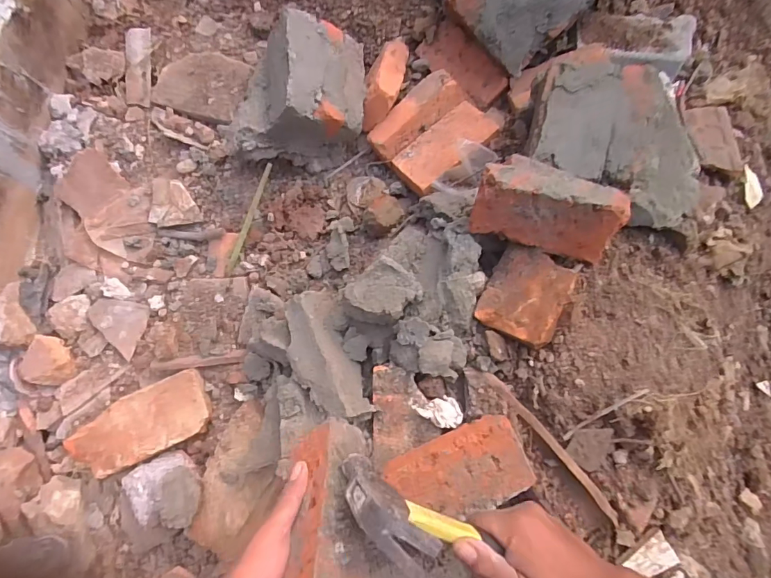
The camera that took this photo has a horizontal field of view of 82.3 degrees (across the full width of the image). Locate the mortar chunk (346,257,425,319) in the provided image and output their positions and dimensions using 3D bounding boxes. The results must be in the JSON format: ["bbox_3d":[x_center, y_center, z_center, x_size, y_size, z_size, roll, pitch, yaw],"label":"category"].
[{"bbox_3d":[-0.002,0.005,0.532,0.072,0.042,0.067,-42,85,-8],"label":"mortar chunk"}]

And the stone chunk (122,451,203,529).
[{"bbox_3d":[-0.296,0.262,0.578,0.107,0.073,0.075,8,81,-1],"label":"stone chunk"}]

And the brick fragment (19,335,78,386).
[{"bbox_3d":[-0.501,0.107,0.653,0.066,0.028,0.069,0,81,-2],"label":"brick fragment"}]

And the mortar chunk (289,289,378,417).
[{"bbox_3d":[-0.077,0.086,0.547,0.074,0.063,0.167,-20,82,-5],"label":"mortar chunk"}]

